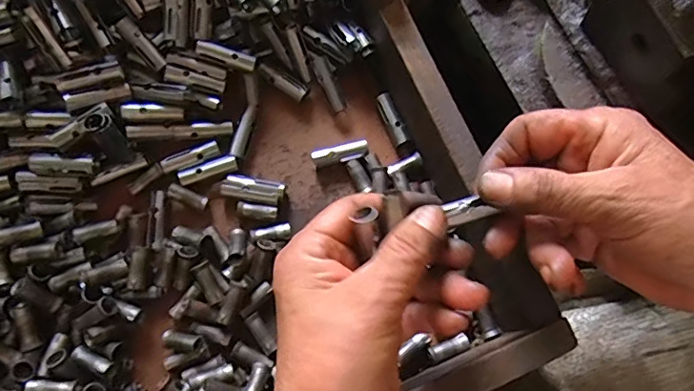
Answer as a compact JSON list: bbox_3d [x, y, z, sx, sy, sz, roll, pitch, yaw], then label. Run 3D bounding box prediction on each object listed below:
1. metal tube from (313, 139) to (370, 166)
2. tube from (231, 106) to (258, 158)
[{"bbox_3d":[-0.004,-0.028,0.342,0.036,0.006,0.011,-12,78,-4],"label":"metal tube"},{"bbox_3d":[-0.066,-0.041,0.346,0.009,0.007,0.035,16,77,3],"label":"tube"}]

